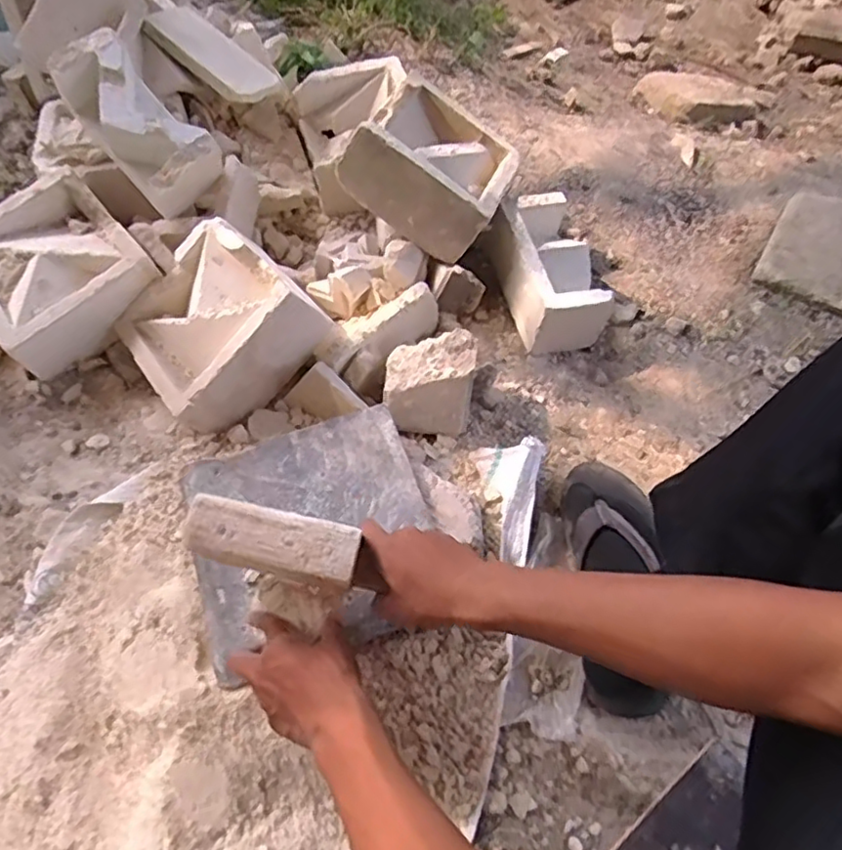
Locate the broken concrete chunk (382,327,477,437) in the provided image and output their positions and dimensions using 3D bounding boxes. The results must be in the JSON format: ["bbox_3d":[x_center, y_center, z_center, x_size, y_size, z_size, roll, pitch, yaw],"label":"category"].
[{"bbox_3d":[0.009,-0.049,0.798,0.104,0.088,0.106,4,62,-1],"label":"broken concrete chunk"}]

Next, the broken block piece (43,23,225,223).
[{"bbox_3d":[-0.366,-0.392,0.852,0.215,0.114,0.104,46,67,-7],"label":"broken block piece"}]

